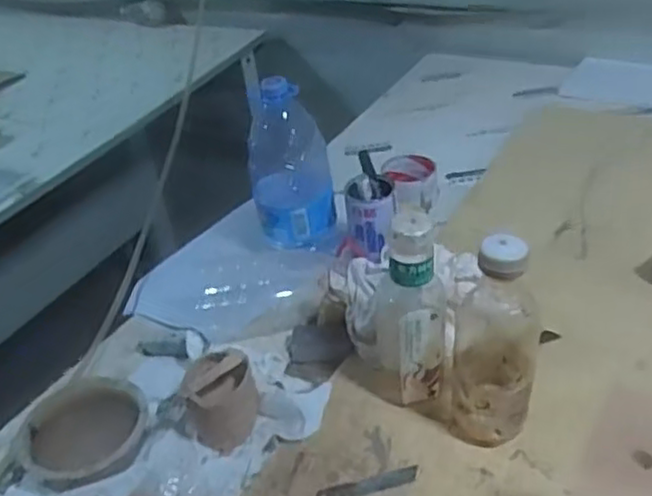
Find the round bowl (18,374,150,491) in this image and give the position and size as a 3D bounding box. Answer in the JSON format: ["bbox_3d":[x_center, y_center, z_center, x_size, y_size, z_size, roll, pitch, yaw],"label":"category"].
[{"bbox_3d":[-0.238,0.180,0.702,0.116,0.032,0.111,-4,36,3],"label":"round bowl"}]

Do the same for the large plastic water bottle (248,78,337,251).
[{"bbox_3d":[-0.044,-0.092,0.883,0.083,0.222,0.081,22,45,36],"label":"large plastic water bottle"}]

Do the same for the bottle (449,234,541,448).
[{"bbox_3d":[0.143,0.085,0.615,0.080,0.208,0.066,6,38,16],"label":"bottle"}]

